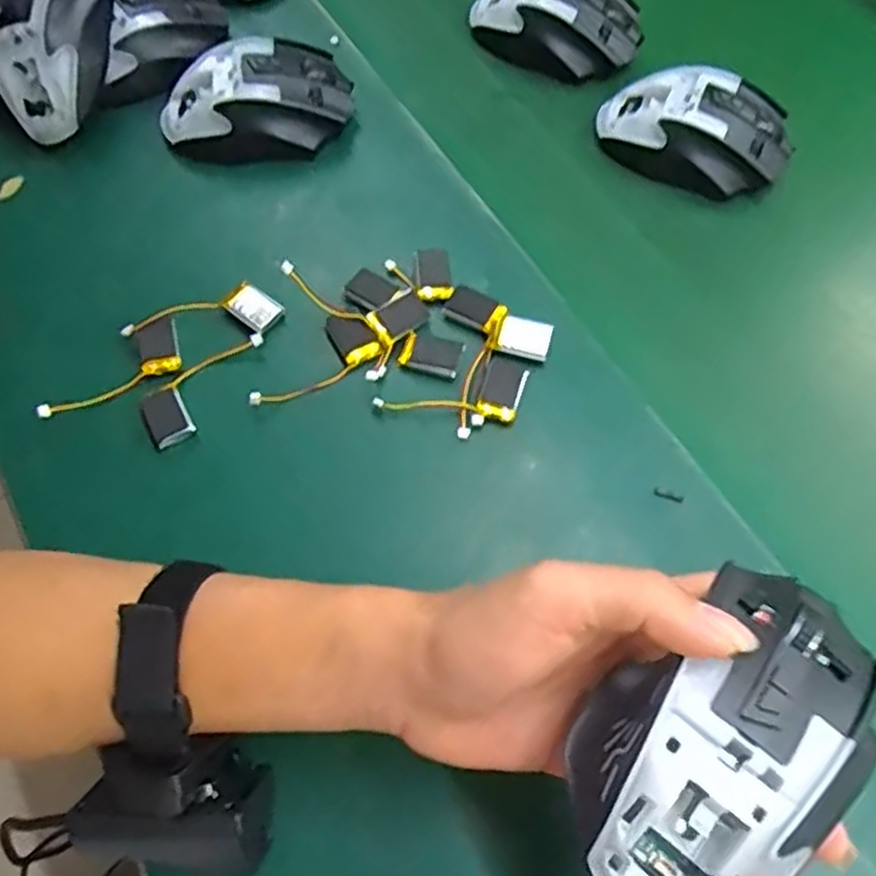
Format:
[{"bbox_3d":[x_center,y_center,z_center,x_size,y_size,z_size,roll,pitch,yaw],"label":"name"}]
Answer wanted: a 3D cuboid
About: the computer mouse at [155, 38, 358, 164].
[{"bbox_3d":[-0.111,-0.205,0.456,0.112,0.041,0.062,-10,63,-4],"label":"computer mouse"}]

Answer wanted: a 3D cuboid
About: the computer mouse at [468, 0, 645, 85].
[{"bbox_3d":[0.080,-0.282,0.509,0.116,0.047,0.066,17,65,10],"label":"computer mouse"}]

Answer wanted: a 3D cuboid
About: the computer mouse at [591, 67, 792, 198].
[{"bbox_3d":[0.157,-0.187,0.462,0.115,0.048,0.068,21,65,12],"label":"computer mouse"}]

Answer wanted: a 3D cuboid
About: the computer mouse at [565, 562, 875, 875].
[{"bbox_3d":[0.089,0.092,0.230,0.111,0.035,0.065,-42,70,-18],"label":"computer mouse"}]

